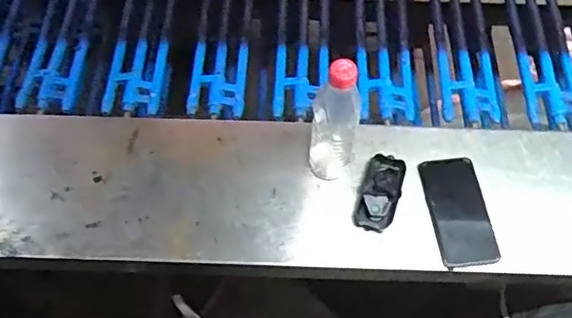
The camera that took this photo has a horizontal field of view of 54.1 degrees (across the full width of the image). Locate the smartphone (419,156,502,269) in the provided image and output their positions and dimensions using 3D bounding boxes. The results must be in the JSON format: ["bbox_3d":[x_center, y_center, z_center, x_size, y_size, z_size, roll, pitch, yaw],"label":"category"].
[{"bbox_3d":[0.239,0.070,0.784,0.076,0.014,0.162,-7,62,-4],"label":"smartphone"}]

